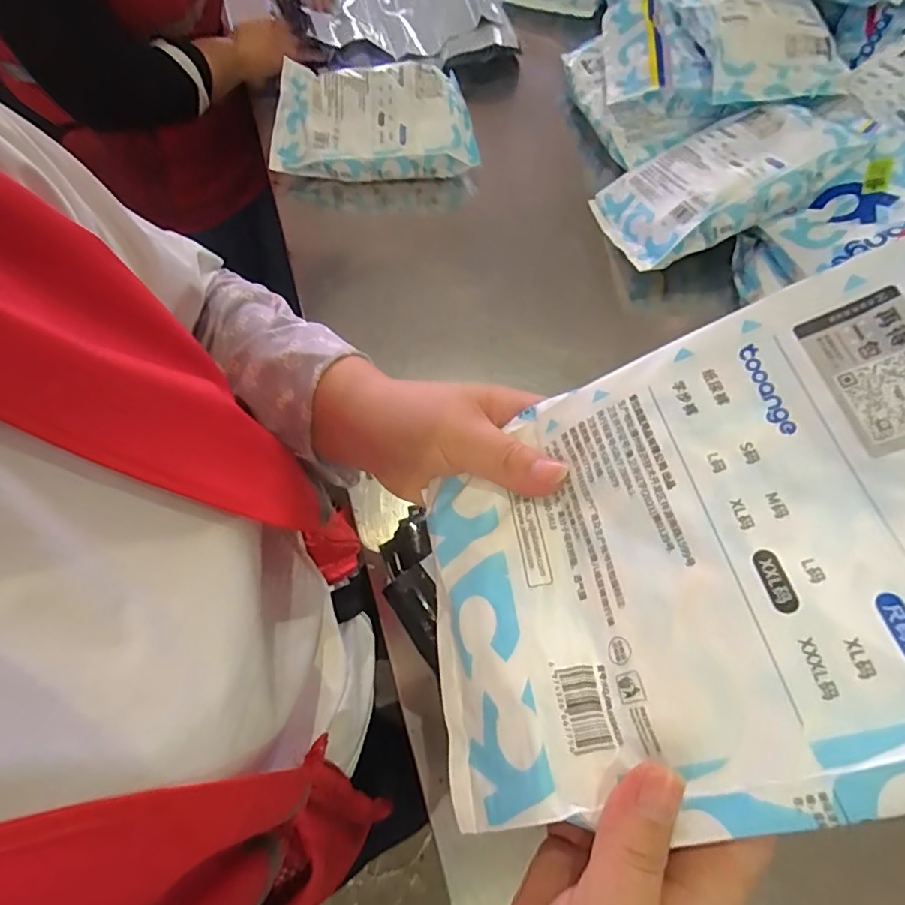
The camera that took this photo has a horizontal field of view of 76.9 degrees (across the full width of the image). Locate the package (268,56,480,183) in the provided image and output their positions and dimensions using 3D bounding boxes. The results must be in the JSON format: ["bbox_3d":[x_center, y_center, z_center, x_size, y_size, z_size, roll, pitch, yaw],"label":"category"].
[{"bbox_3d":[-0.109,-0.455,0.785,0.274,0.072,0.155,3,65,2],"label":"package"}]

